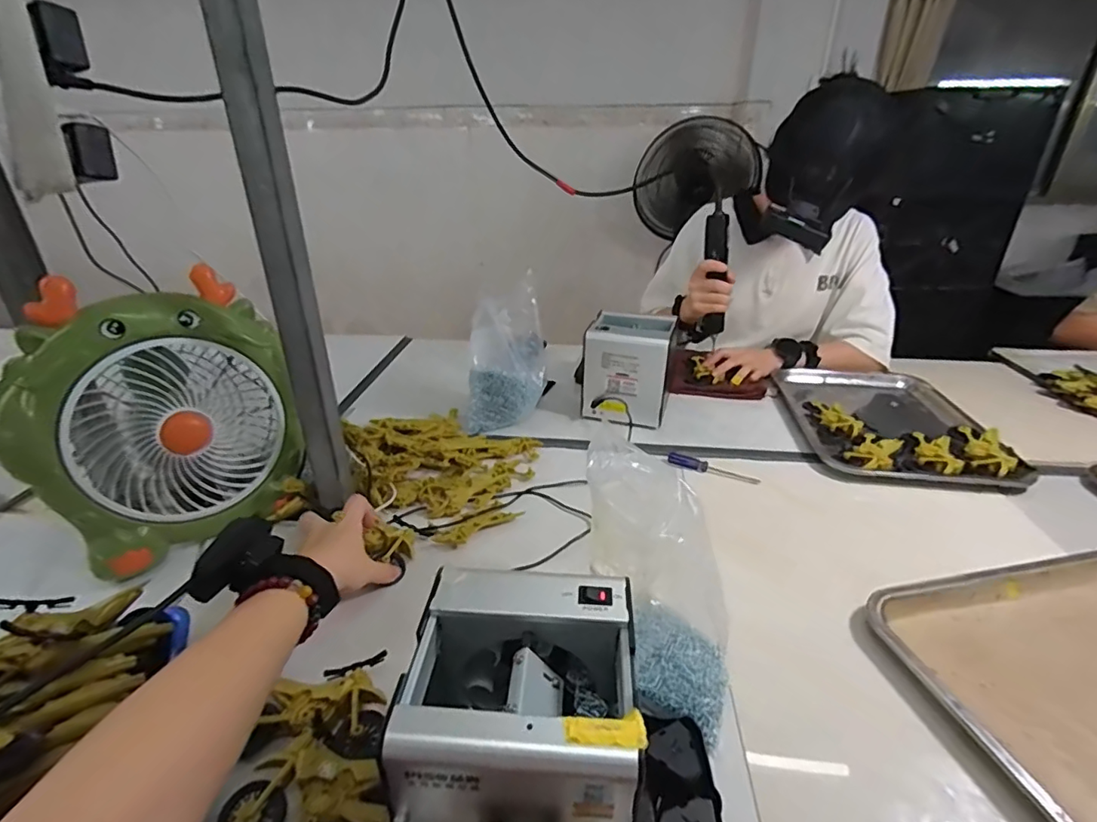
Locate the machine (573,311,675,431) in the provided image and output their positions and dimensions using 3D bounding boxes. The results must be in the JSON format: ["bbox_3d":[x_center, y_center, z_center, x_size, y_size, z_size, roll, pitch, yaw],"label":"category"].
[{"bbox_3d":[0.124,-0.065,0.831,0.128,0.144,0.135,8,30,13],"label":"machine"}]

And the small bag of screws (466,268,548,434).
[{"bbox_3d":[-0.066,-0.072,0.800,0.117,0.191,0.113,1,29,0],"label":"small bag of screws"}]

